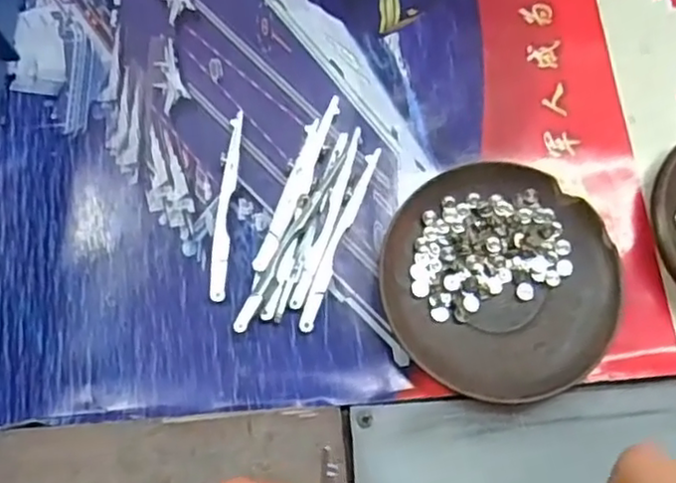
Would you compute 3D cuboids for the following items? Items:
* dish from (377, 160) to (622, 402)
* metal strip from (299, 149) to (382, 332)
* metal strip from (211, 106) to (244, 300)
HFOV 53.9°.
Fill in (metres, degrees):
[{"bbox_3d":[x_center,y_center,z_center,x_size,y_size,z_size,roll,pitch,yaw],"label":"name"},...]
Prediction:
[{"bbox_3d":[0.078,0.018,0.329,0.113,0.016,0.113,1,73,-2],"label":"dish"},{"bbox_3d":[0.001,-0.003,0.339,0.009,0.004,0.101,21,74,4],"label":"metal strip"},{"bbox_3d":[-0.058,-0.019,0.343,0.009,0.006,0.100,3,73,-1],"label":"metal strip"}]

